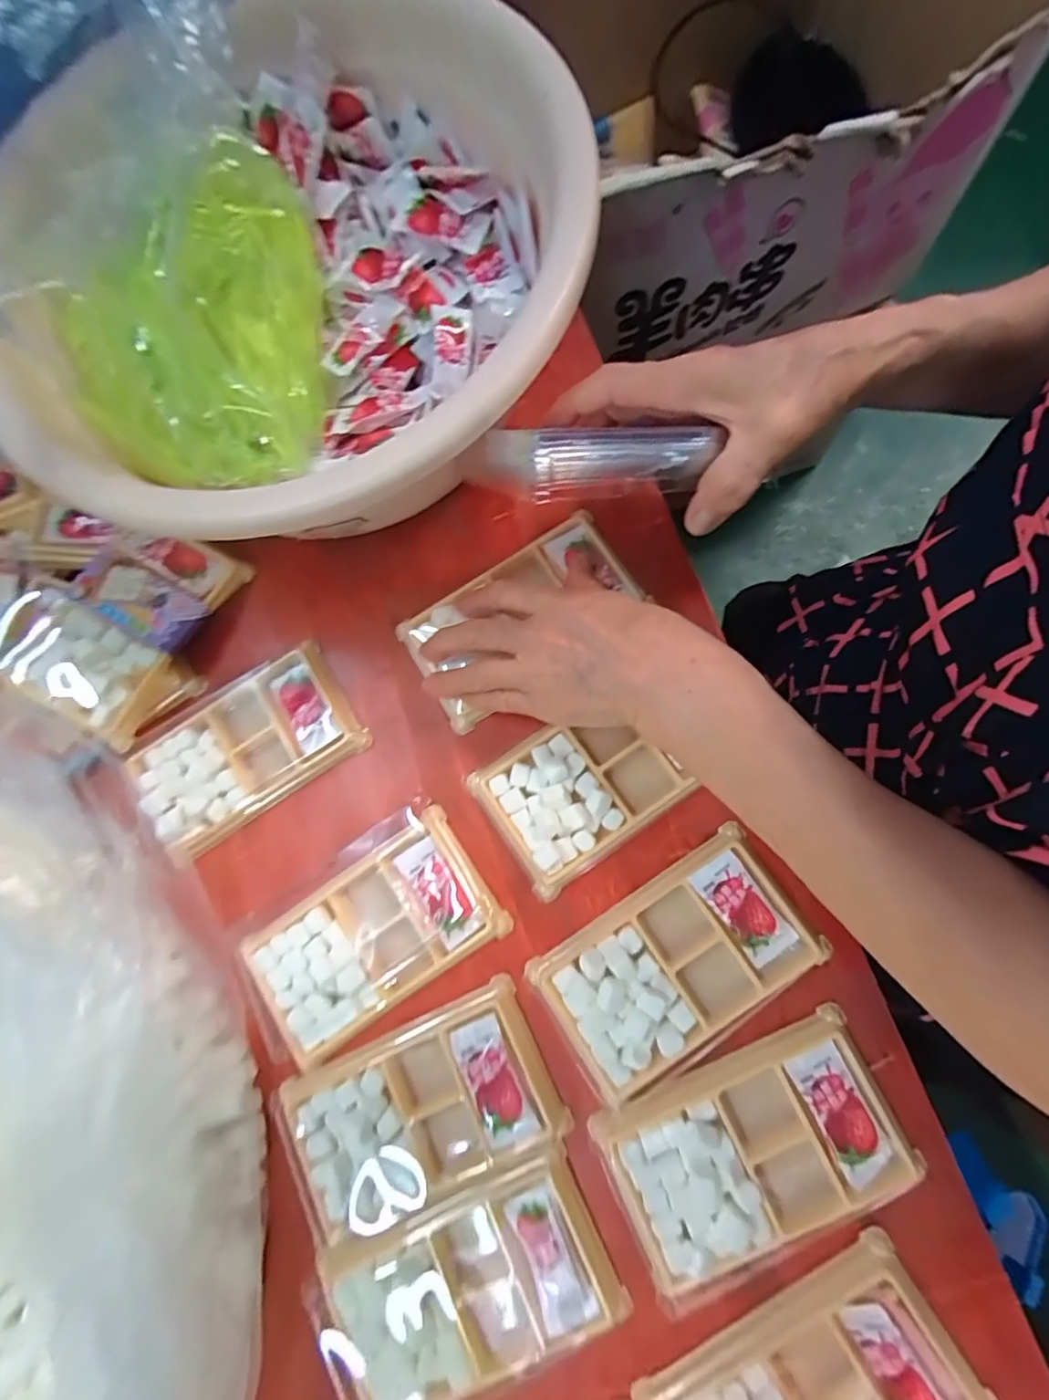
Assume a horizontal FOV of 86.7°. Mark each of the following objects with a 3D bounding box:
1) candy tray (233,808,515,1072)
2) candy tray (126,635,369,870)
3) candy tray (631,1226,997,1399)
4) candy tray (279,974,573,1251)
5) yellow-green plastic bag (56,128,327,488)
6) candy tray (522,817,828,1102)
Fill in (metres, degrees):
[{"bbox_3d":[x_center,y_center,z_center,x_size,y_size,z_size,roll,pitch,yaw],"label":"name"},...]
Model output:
[{"bbox_3d":[-0.084,0.130,0.303,0.134,0.010,0.075,-34,79,-5],"label":"candy tray"},{"bbox_3d":[-0.169,0.027,0.330,0.130,0.011,0.078,-33,77,-1],"label":"candy tray"},{"bbox_3d":[0.130,0.316,0.247,0.136,0.015,0.075,-30,77,0],"label":"candy tray"},{"bbox_3d":[-0.054,0.211,0.286,0.134,0.018,0.078,-26,77,1],"label":"candy tray"},{"bbox_3d":[-0.181,-0.209,0.304,0.119,0.054,0.188,-7,78,5],"label":"yellow-green plastic bag"},{"bbox_3d":[0.079,0.135,0.287,0.134,0.014,0.075,-34,77,-1],"label":"candy tray"}]

